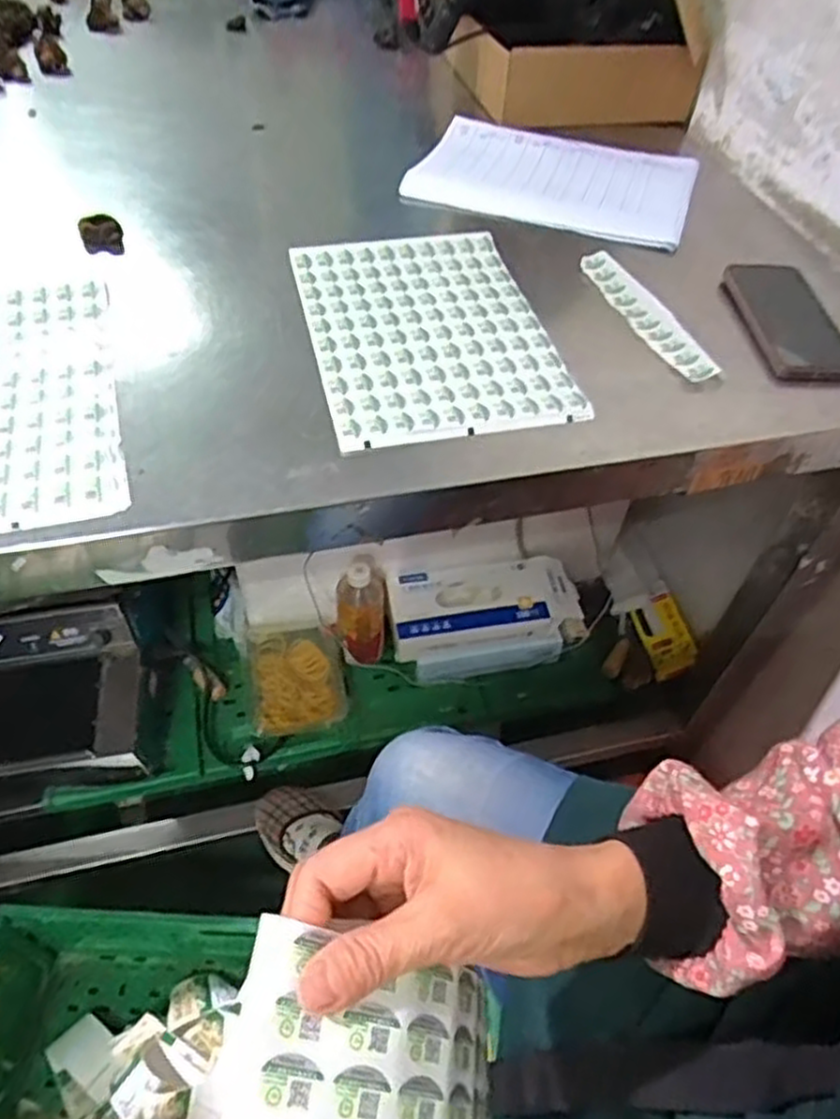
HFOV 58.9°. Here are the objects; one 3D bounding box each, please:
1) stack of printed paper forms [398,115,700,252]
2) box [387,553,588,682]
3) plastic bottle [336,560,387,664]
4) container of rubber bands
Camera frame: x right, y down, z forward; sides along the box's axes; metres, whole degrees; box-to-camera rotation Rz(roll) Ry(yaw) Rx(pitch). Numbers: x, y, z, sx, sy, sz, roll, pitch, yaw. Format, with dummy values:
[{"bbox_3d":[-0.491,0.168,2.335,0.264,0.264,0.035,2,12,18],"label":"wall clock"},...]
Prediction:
[{"bbox_3d":[0.147,-0.432,0.841,0.302,0.026,0.199,20,52,14],"label":"stack of printed paper forms"},{"bbox_3d":[0.101,0.079,1.090,0.285,0.097,0.130,-6,51,-10],"label":"box"},{"bbox_3d":[-0.082,0.071,1.049,0.069,0.161,0.082,1,50,-3],"label":"plastic bottle"},{"bbox_3d":[-0.177,0.168,1.066,0.128,0.036,0.166,-7,51,-10],"label":"container of rubber bands"}]

